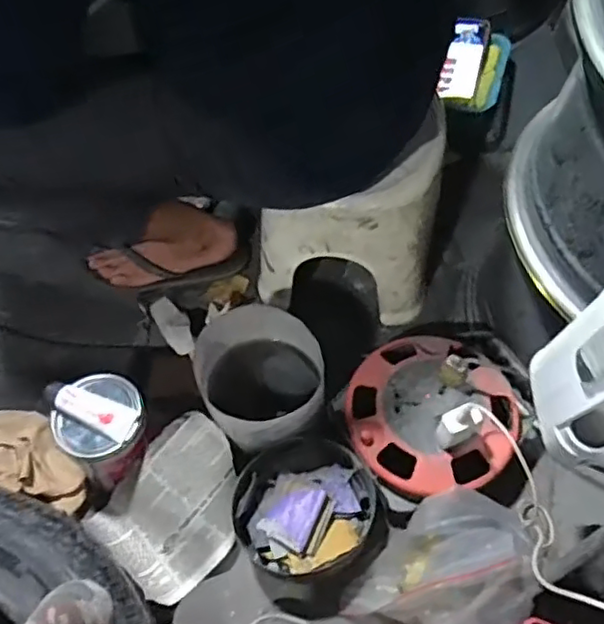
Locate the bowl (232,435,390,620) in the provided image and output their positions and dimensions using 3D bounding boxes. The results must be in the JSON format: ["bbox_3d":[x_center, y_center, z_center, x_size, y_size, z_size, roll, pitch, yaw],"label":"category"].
[{"bbox_3d":[0.010,0.240,0.721,0.159,0.085,0.171,-1,58,1],"label":"bowl"}]

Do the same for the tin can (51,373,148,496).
[{"bbox_3d":[-0.226,0.145,0.736,0.099,0.116,0.094,-38,64,-20],"label":"tin can"}]

